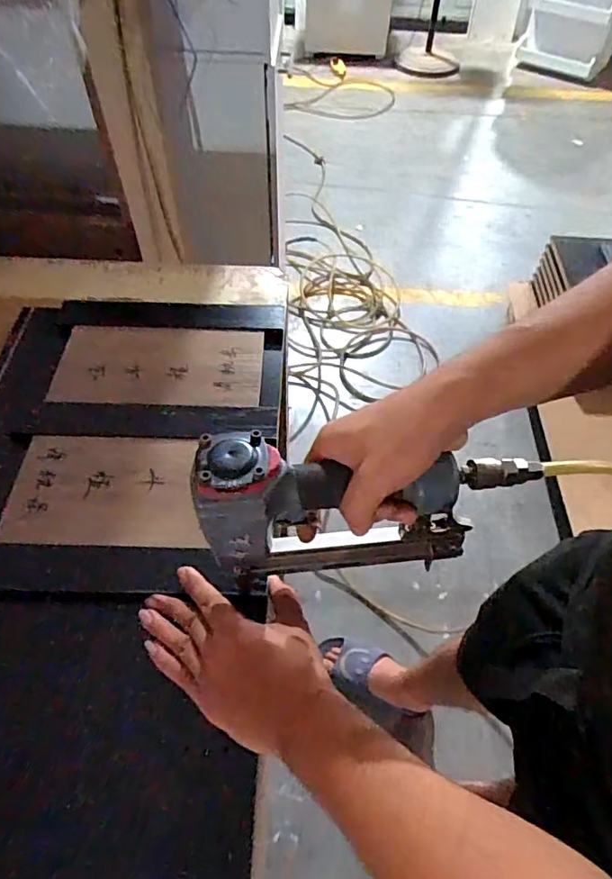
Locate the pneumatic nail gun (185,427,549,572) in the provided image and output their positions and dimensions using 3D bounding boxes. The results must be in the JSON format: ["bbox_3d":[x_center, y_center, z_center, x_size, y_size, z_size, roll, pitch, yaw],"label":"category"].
[{"bbox_3d":[0.049,0.061,0.435,0.258,0.142,0.058,0,55,-5],"label":"pneumatic nail gun"}]

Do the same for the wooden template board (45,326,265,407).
[{"bbox_3d":[-0.179,-0.095,0.667,0.244,0.005,0.128,1,54,-1],"label":"wooden template board"}]

